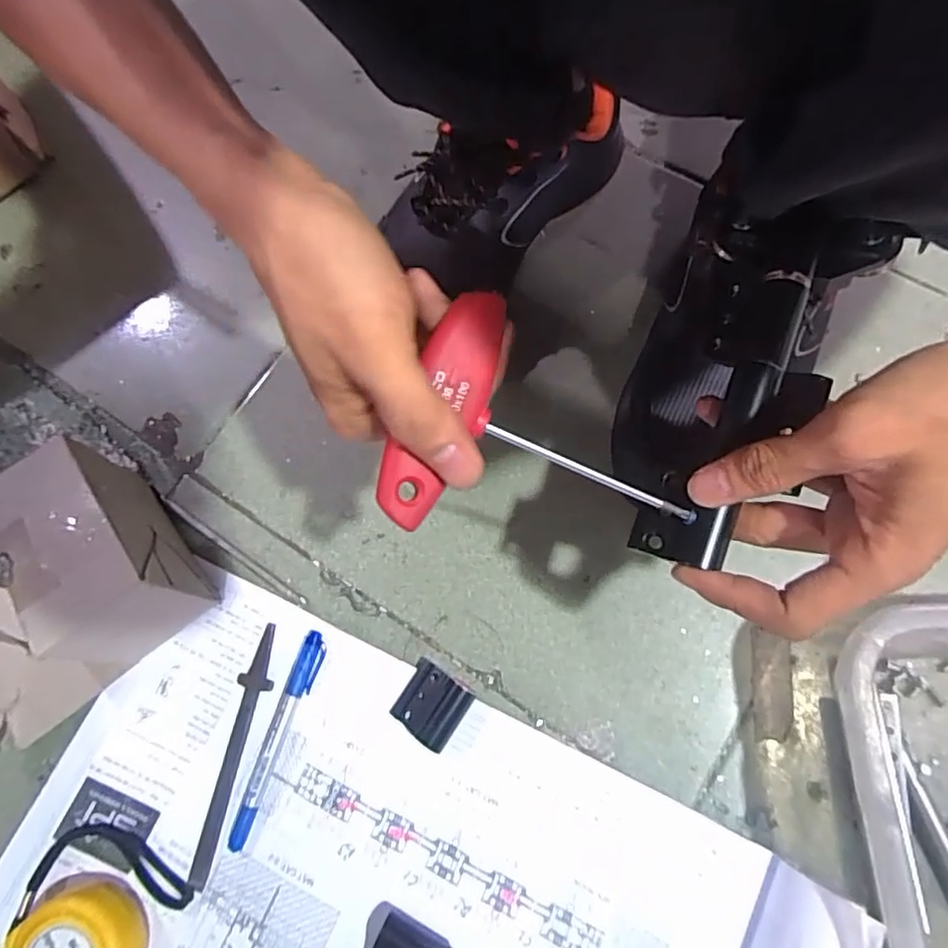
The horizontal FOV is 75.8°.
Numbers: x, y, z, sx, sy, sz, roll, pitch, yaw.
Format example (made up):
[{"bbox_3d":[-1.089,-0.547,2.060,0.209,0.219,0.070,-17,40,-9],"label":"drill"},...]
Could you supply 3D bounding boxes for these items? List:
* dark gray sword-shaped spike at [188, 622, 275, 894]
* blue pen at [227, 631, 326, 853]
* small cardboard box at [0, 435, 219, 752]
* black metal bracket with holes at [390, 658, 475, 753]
[{"bbox_3d":[-0.150,0.173,0.381,0.019,0.005,0.151,11,75,7],"label":"dark gray sword-shaped spike"},{"bbox_3d":[-0.120,0.163,0.376,0.016,0.008,0.128,16,76,9],"label":"blue pen"},{"bbox_3d":[-0.267,0.078,0.371,0.164,0.097,0.116,-38,75,-7],"label":"small cardboard box"},{"bbox_3d":[-0.027,0.141,0.370,0.039,0.015,0.038,31,79,12],"label":"black metal bracket with holes"}]

